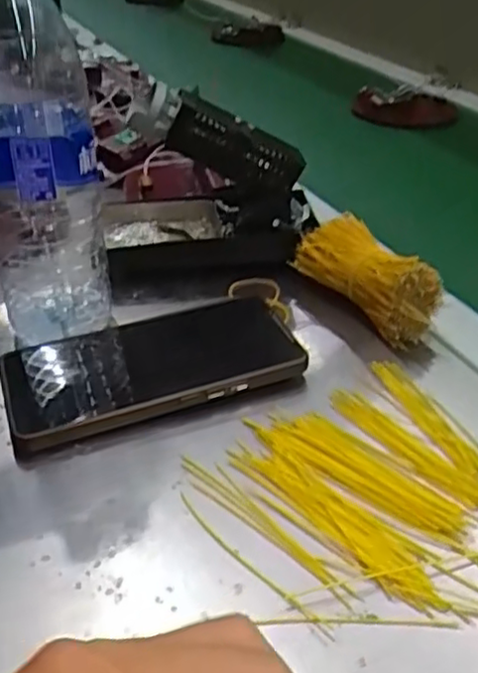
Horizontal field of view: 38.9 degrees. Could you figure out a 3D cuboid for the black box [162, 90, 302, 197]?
[{"bbox_3d":[-0.002,-0.123,0.449,0.094,0.037,0.029,19,27,-30],"label":"black box"}]

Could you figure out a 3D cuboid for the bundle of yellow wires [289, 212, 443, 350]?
[{"bbox_3d":[0.080,-0.038,0.428,0.038,0.046,0.104,-22,42,-27],"label":"bundle of yellow wires"}]

